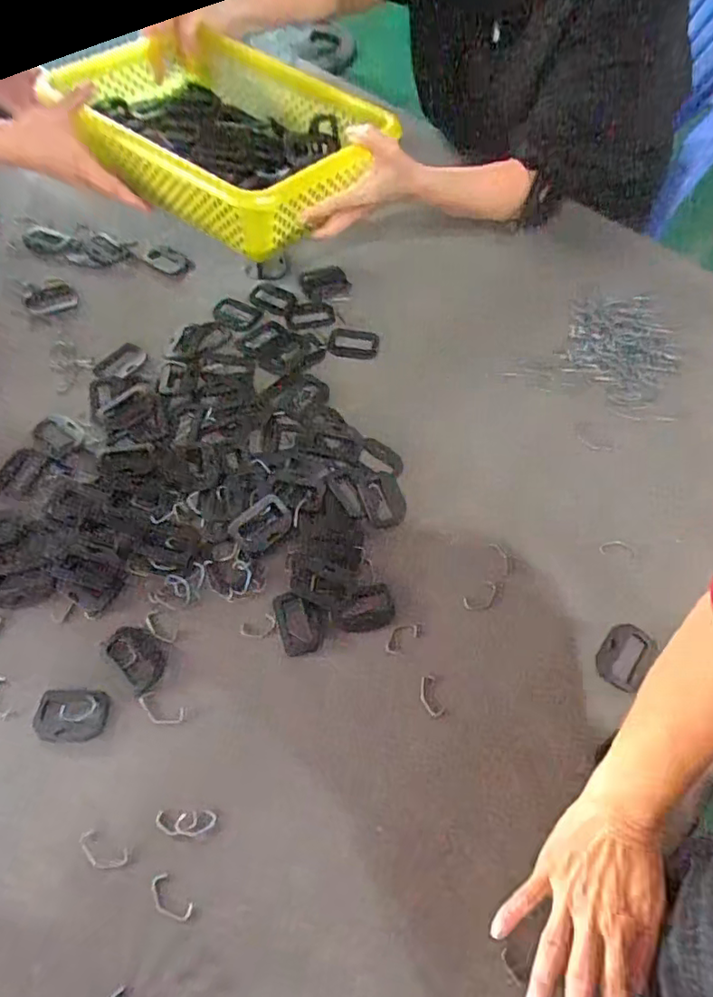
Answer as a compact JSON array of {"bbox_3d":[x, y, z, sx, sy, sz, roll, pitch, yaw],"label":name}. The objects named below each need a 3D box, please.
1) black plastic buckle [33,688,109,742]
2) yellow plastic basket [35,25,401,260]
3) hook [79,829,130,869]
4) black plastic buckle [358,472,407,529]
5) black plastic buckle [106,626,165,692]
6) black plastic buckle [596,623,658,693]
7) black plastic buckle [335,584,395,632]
[{"bbox_3d":[-0.247,0.187,0.494,0.060,0.008,0.041,3,63,-1],"label":"black plastic buckle"},{"bbox_3d":[-0.148,-0.411,0.643,0.319,0.089,0.228,35,67,14],"label":"yellow plastic basket"},{"bbox_3d":[-0.201,0.278,0.449,0.042,0.004,0.021,21,64,8],"label":"hook"},{"bbox_3d":[0.028,0.001,0.602,0.044,0.004,0.060,-15,65,-10],"label":"black plastic buckle"},{"bbox_3d":[-0.199,0.141,0.520,0.061,0.006,0.039,40,68,16],"label":"black plastic buckle"},{"bbox_3d":[0.253,0.147,0.535,0.044,0.007,0.064,35,67,14],"label":"black plastic buckle"},{"bbox_3d":[0.008,0.106,0.549,0.057,0.004,0.039,-16,65,-10],"label":"black plastic buckle"}]

